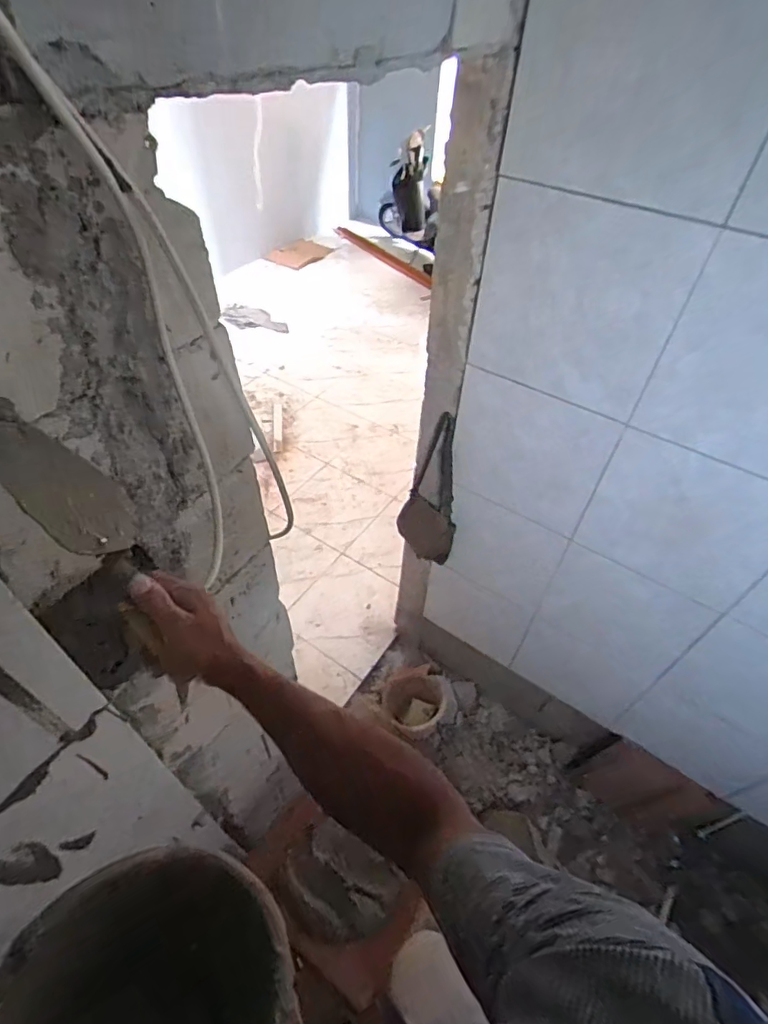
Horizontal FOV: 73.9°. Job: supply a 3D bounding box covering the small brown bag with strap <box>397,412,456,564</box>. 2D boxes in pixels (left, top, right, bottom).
[{"bbox_3d":[0.154,-0.039,1.670,0.195,0.636,0.051,23,50,17],"label":"small brown bag with strap"}]

